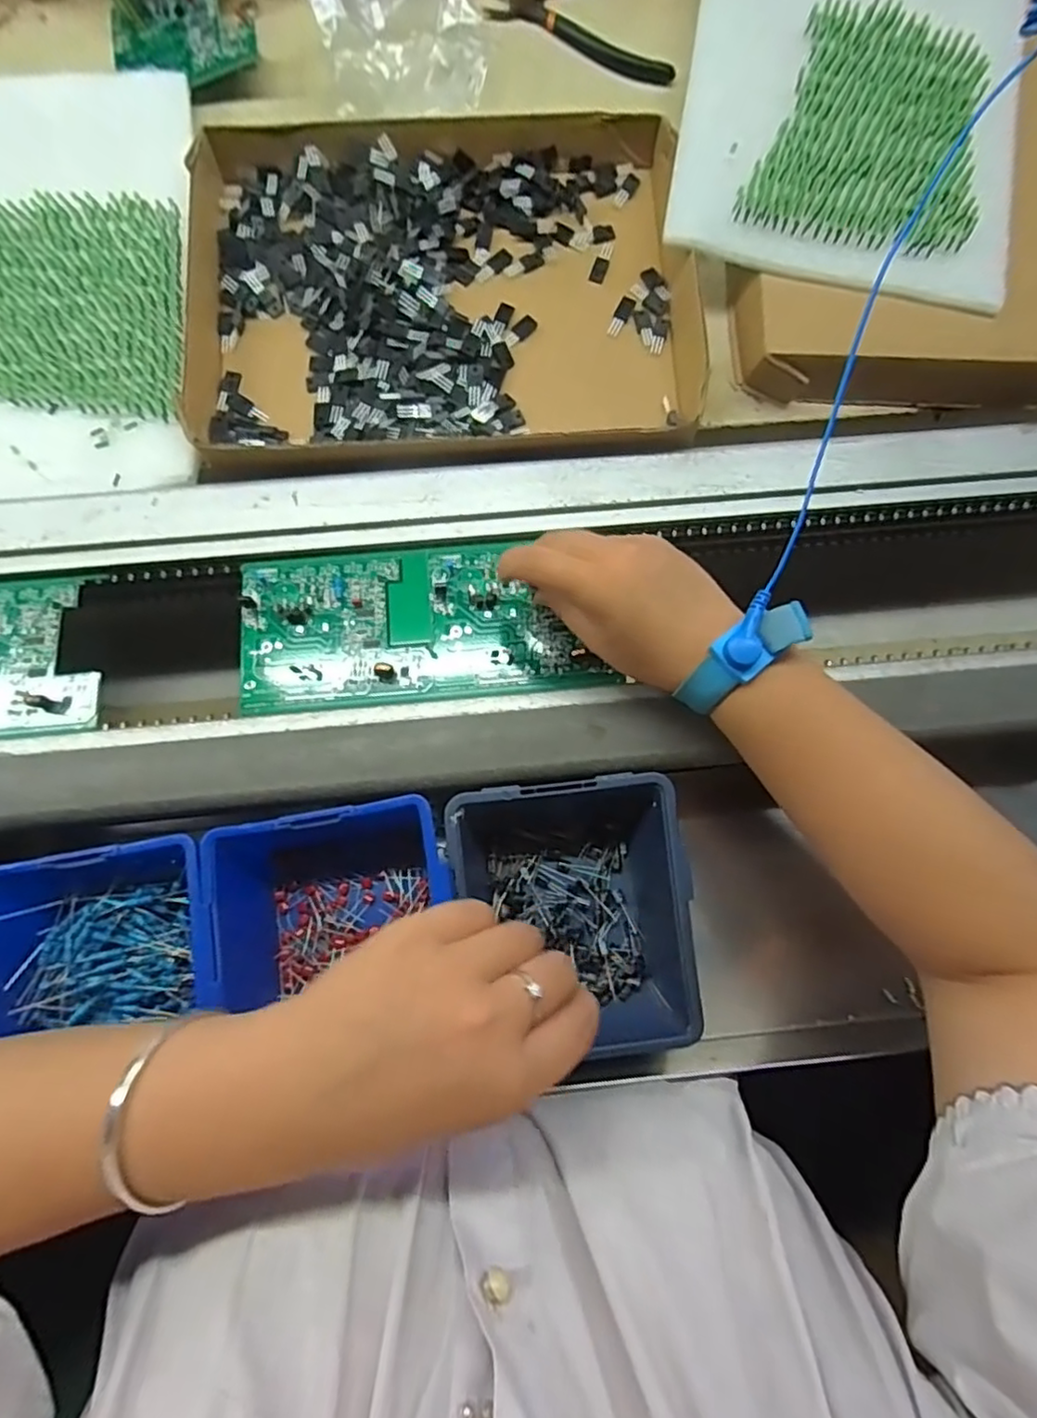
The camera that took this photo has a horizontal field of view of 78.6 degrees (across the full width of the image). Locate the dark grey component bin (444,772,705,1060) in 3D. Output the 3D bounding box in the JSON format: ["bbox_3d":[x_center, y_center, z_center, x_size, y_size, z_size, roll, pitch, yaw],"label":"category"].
[{"bbox_3d":[0.030,0.111,0.343,0.115,0.064,0.133,-7,76,0],"label":"dark grey component bin"}]

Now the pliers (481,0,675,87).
[{"bbox_3d":[0.046,-0.518,0.464,0.135,0.018,0.127,2,77,2],"label":"pliers"}]

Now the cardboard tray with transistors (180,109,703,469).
[{"bbox_3d":[-0.045,-0.270,0.409,0.315,0.040,0.247,-4,76,1],"label":"cardboard tray with transistors"}]

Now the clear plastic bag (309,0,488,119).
[{"bbox_3d":[-0.076,-0.443,0.413,0.107,0.043,0.087,-13,80,-3],"label":"clear plastic bag"}]

